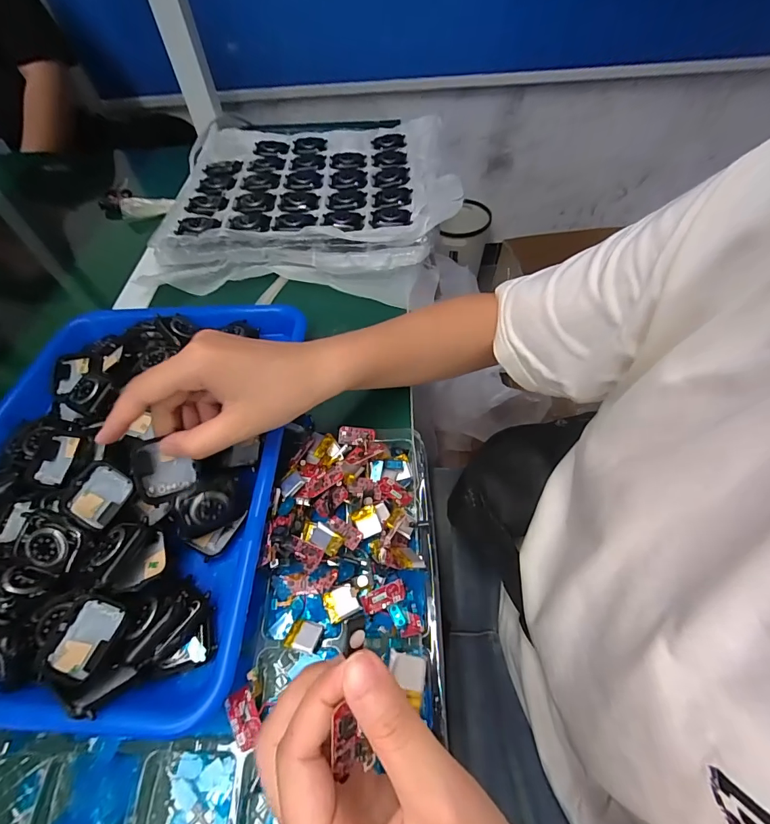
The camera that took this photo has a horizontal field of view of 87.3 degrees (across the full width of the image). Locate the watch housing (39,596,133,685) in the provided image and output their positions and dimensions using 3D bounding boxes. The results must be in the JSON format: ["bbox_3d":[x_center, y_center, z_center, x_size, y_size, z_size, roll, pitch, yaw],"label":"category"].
[{"bbox_3d":[-0.169,0.127,0.229,0.034,0.007,0.041,14,58,13],"label":"watch housing"}]

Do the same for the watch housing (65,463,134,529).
[{"bbox_3d":[-0.194,0.056,0.276,0.032,0.008,0.039,30,76,0],"label":"watch housing"}]

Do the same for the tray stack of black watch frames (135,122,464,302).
[{"bbox_3d":[-0.088,-0.255,0.484,0.337,0.059,0.272,3,56,5],"label":"tray stack of black watch frames"}]

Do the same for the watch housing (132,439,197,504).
[{"bbox_3d":[-0.144,0.037,0.263,0.035,0.012,0.038,-24,95,-33],"label":"watch housing"}]

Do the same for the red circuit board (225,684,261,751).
[{"bbox_3d":[-0.079,0.171,0.226,0.015,0.004,0.029,-24,52,-24],"label":"red circuit board"}]

